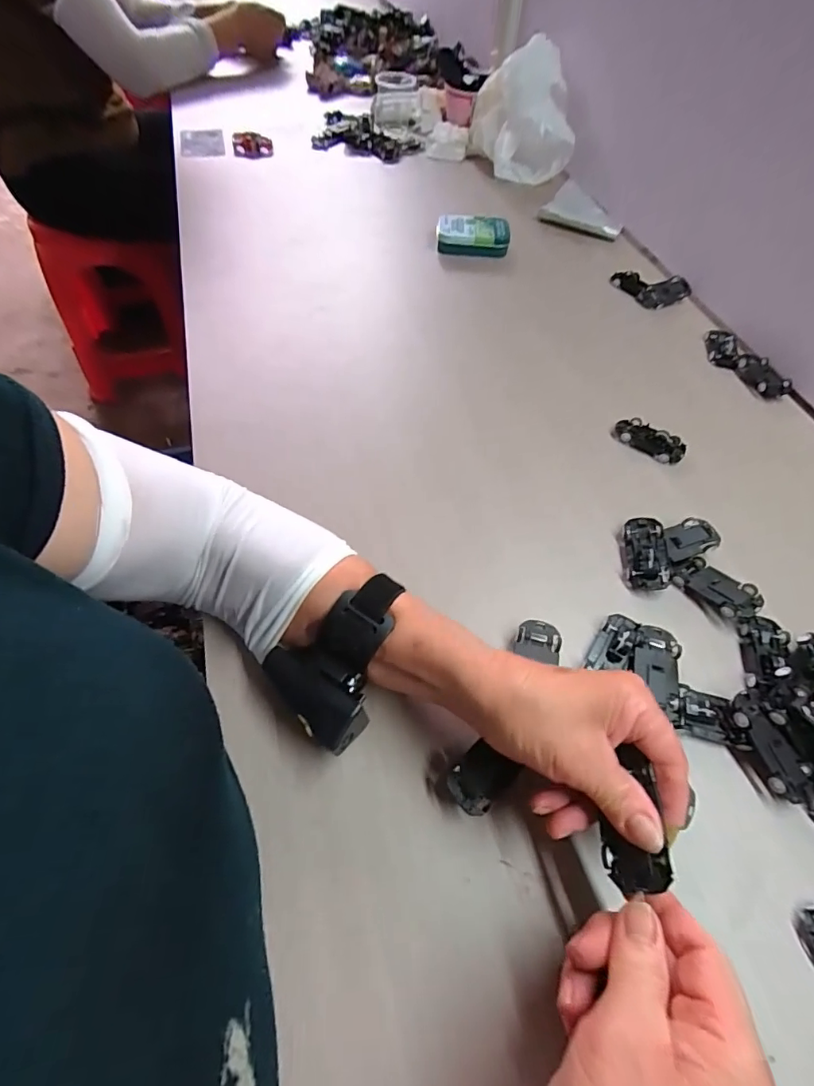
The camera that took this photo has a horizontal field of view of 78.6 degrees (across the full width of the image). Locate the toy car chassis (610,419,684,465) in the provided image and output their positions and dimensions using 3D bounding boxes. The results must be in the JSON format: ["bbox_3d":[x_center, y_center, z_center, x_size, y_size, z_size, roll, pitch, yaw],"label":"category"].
[{"bbox_3d":[0.226,-0.096,0.466,0.033,0.013,0.065,-38,66,-24],"label":"toy car chassis"}]

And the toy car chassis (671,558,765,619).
[{"bbox_3d":[0.233,0.034,0.375,0.032,0.016,0.056,-38,66,-24],"label":"toy car chassis"}]

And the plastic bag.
[{"bbox_3d":[0.184,-0.693,0.797,0.153,0.147,0.143,2,57,-2],"label":"plastic bag"}]

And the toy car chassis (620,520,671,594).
[{"bbox_3d":[0.187,0.006,0.390,0.030,0.017,0.064,6,57,1],"label":"toy car chassis"}]

